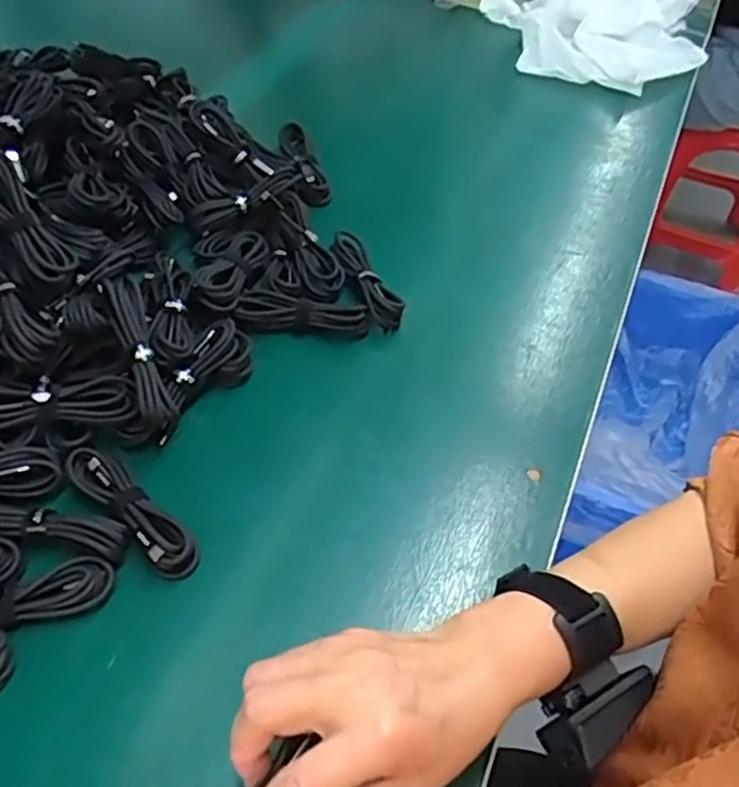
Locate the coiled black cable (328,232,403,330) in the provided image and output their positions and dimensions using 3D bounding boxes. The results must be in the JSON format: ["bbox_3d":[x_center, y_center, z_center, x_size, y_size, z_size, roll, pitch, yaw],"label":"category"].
[{"bbox_3d":[-0.003,-0.097,0.619,0.027,0.025,0.106,-17,53,-18],"label":"coiled black cable"}]

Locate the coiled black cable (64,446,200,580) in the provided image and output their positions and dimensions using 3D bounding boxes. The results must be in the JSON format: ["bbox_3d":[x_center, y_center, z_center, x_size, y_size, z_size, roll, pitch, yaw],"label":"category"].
[{"bbox_3d":[-0.155,0.076,0.467,0.111,0.023,0.032,37,57,24],"label":"coiled black cable"}]

